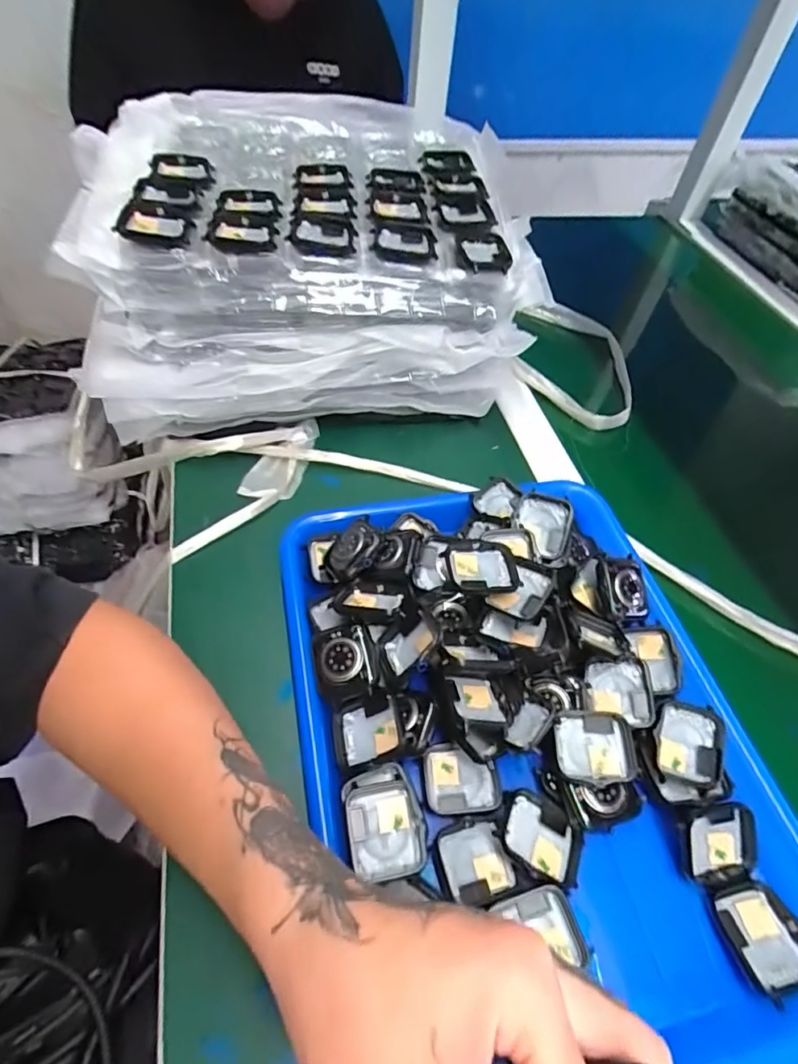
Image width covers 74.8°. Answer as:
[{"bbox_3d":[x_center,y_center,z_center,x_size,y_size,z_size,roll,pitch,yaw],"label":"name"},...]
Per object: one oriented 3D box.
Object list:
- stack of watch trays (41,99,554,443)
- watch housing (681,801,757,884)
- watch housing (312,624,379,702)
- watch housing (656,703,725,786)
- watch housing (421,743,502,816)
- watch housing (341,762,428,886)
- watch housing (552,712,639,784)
[{"bbox_3d":[-0.085,-0.256,0.498,0.334,0.163,0.329,-5,53,-9],"label":"stack of watch trays"},{"bbox_3d":[0.171,0.166,0.280,0.043,0.011,0.038,-3,87,-7],"label":"watch housing"},{"bbox_3d":[-0.032,0.076,0.306,0.036,0.015,0.041,-7,53,-10],"label":"watch housing"},{"bbox_3d":[0.166,0.121,0.299,0.036,0.008,0.042,9,71,8],"label":"watch housing"},{"bbox_3d":[0.035,0.141,0.297,0.040,0.010,0.038,-5,53,-9],"label":"watch housing"},{"bbox_3d":[-0.008,0.153,0.274,0.038,0.022,0.051,-9,54,-11],"label":"watch housing"},{"bbox_3d":[0.109,0.123,0.295,0.045,0.016,0.037,-2,53,-6],"label":"watch housing"}]

